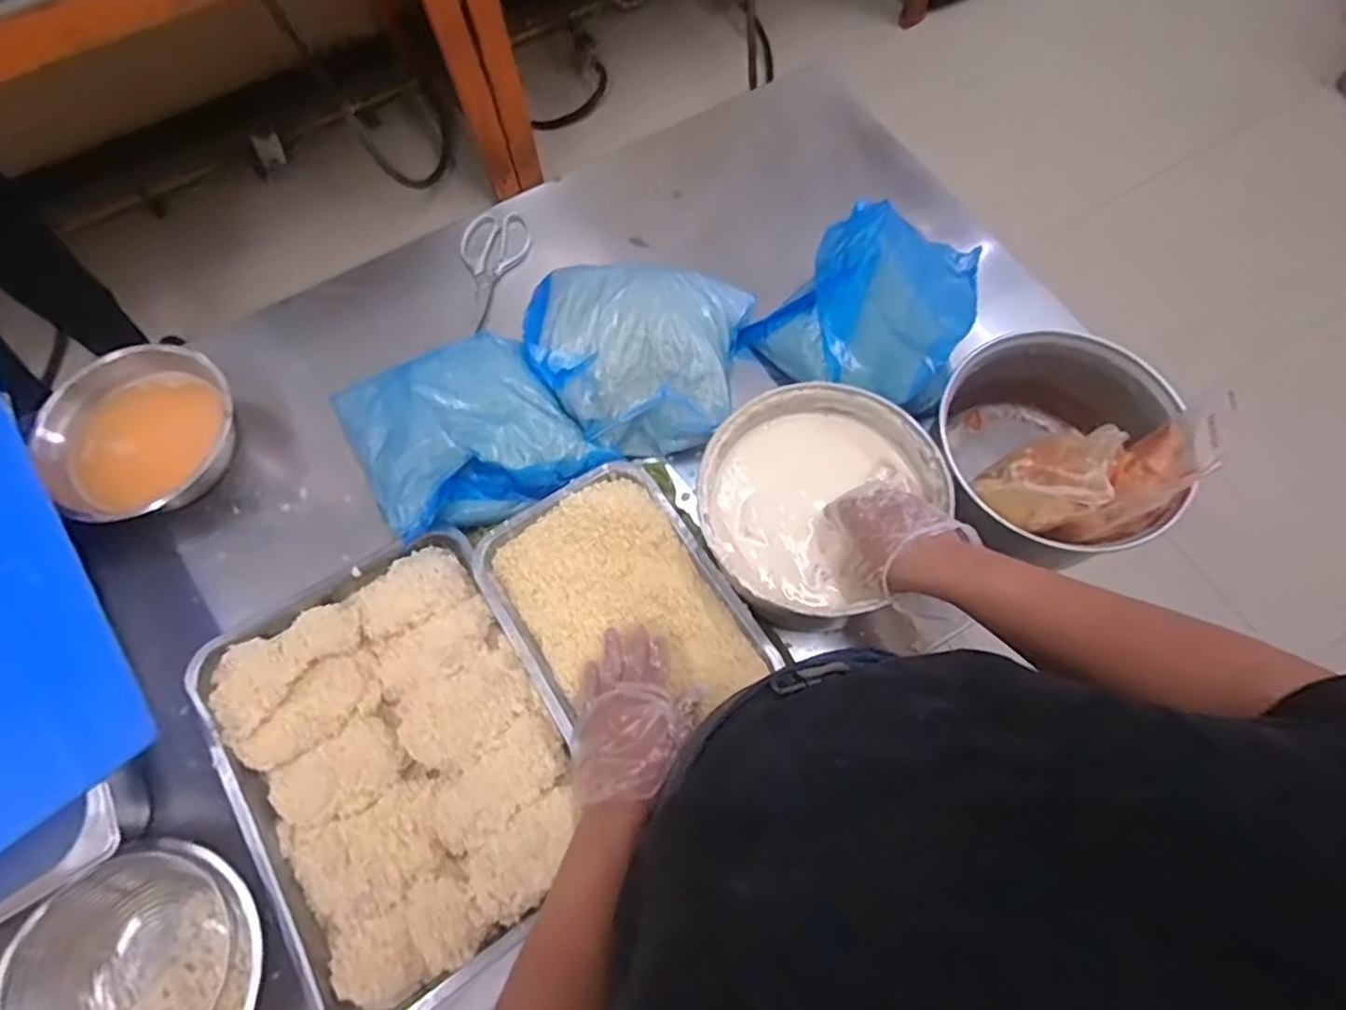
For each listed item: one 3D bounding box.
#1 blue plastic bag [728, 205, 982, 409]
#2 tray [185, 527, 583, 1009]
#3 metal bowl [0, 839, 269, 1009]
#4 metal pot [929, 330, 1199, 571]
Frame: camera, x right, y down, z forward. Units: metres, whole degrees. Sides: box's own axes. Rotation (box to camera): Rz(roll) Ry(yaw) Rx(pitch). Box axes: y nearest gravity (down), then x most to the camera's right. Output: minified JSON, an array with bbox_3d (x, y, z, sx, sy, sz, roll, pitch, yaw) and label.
[{"bbox_3d":[0.194,-0.194,0.729,0.129,0.214,0.204,-31,70,-10],"label":"blue plastic bag"},{"bbox_3d":[-0.256,0.227,0.635,0.269,0.042,0.380,-30,70,-10],"label":"tray"},{"bbox_3d":[-0.433,0.394,0.577,0.192,0.104,0.179,-1,68,2],"label":"metal bowl"},{"bbox_3d":[0.374,-0.040,0.715,0.235,0.148,0.219,-1,68,2],"label":"metal pot"}]

